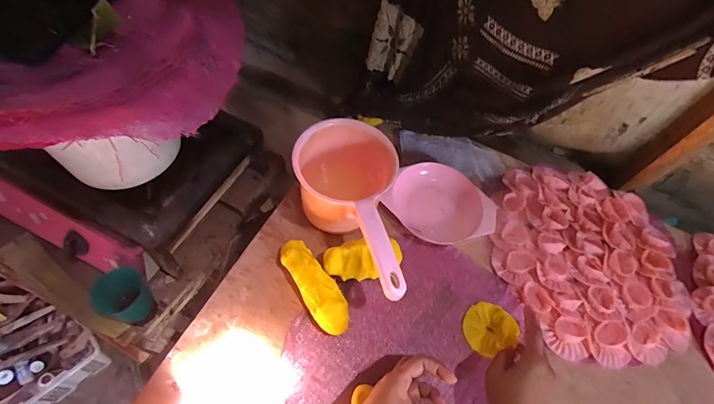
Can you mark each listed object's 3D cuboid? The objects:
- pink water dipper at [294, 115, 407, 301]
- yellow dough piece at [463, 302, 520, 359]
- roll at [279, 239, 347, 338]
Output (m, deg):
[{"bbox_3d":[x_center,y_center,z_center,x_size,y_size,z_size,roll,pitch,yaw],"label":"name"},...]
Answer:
[{"bbox_3d":[-0.012,0.024,0.528,0.127,0.124,0.257,-7,59,-9],"label":"pink water dipper"},{"bbox_3d":[0.187,0.176,0.534,0.074,0.012,0.065,-22,64,-16],"label":"yellow dough piece"},{"bbox_3d":[-0.057,0.113,0.510,0.047,0.046,0.139,-29,65,-21],"label":"roll"}]

